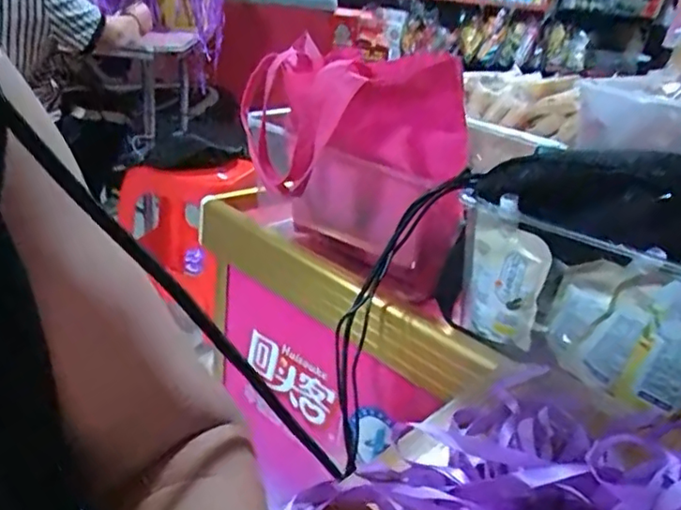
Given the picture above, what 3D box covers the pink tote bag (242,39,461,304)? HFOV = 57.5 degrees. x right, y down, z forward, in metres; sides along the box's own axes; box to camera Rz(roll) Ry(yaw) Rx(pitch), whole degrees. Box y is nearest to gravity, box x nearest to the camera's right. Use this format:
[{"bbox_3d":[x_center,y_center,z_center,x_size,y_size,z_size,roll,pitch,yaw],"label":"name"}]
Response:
[{"bbox_3d":[0.007,-0.079,0.624,0.214,0.217,0.081,23,29,31],"label":"pink tote bag"}]

